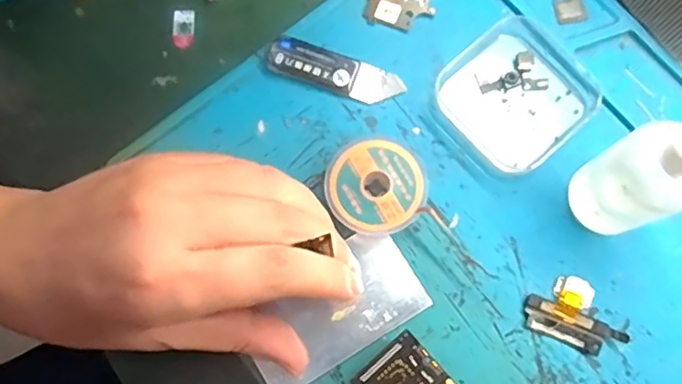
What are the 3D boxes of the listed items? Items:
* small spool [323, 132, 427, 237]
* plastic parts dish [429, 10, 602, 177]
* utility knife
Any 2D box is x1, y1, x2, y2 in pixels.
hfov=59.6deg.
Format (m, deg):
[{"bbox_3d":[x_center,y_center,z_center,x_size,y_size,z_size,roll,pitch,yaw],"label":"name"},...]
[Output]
[{"bbox_3d":[0.016,-0.002,0.274,0.044,0.013,0.044,0,77,1],"label":"small spool"},{"bbox_3d":[0.082,-0.046,0.281,0.064,0.014,0.062,-41,79,-7],"label":"plastic parts dish"},{"bbox_3d":[-0.003,-0.058,0.290,0.066,0.006,0.018,18,78,5],"label":"utility knife"}]

